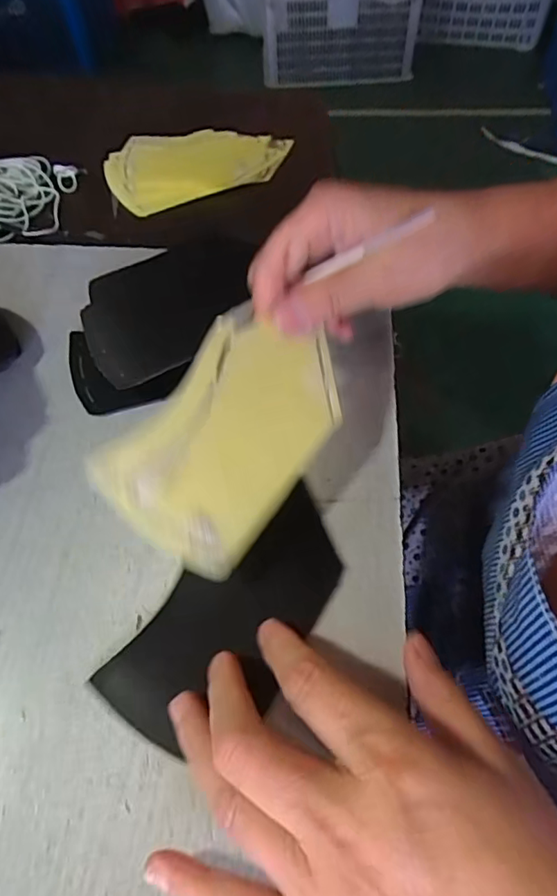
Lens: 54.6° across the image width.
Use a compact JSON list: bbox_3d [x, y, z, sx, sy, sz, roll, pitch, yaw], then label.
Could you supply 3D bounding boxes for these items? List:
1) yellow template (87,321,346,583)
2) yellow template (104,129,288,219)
[{"bbox_3d":[-0.021,-0.008,0.255,0.075,0.006,0.123,43,71,-10],"label":"yellow template"},{"bbox_3d":[-0.075,-0.268,0.499,0.161,0.014,0.101,-21,58,-9],"label":"yellow template"}]

